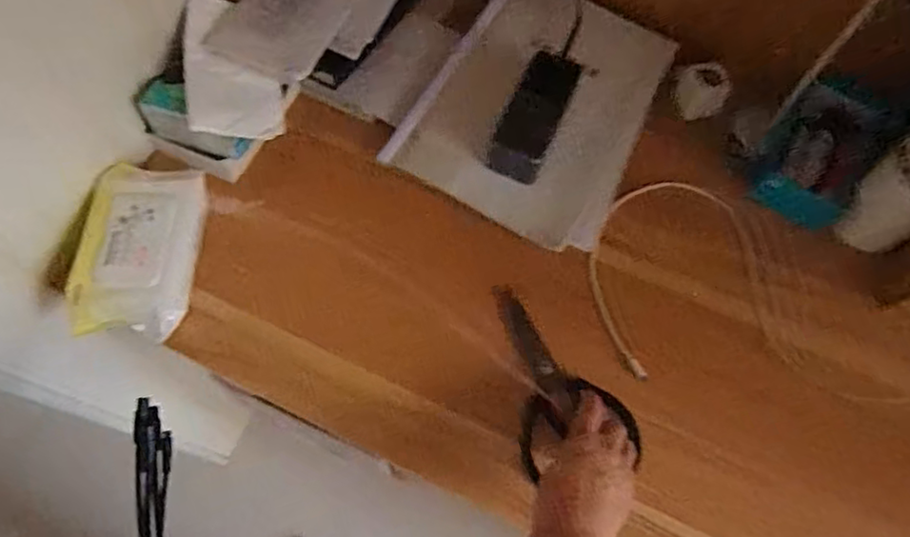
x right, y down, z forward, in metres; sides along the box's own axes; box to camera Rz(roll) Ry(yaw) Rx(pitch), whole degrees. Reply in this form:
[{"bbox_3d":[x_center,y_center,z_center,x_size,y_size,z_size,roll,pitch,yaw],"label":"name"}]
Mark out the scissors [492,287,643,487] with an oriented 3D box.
[{"bbox_3d":[0.086,0.097,0.602,0.105,0.026,0.193,-19,58,-8],"label":"scissors"}]

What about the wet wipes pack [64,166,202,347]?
[{"bbox_3d":[-0.303,-0.021,0.613,0.104,0.038,0.172,4,67,1],"label":"wet wipes pack"}]

